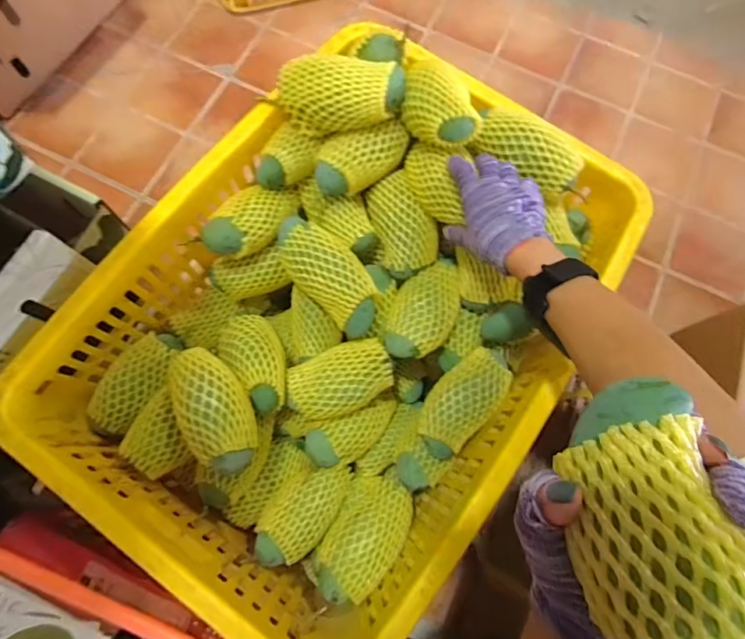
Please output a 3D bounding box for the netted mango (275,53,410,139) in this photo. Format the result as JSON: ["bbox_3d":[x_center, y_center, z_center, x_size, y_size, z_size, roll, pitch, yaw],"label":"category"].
[{"bbox_3d":[-0.034,-0.240,0.479,0.129,0.057,0.056,9,73,0],"label":"netted mango"}]

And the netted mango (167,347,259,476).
[{"bbox_3d":[-0.157,0.088,0.444,0.061,0.053,0.128,-23,76,-9],"label":"netted mango"}]

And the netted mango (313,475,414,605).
[{"bbox_3d":[-0.005,0.242,0.492,0.084,0.066,0.135,33,55,1],"label":"netted mango"}]

